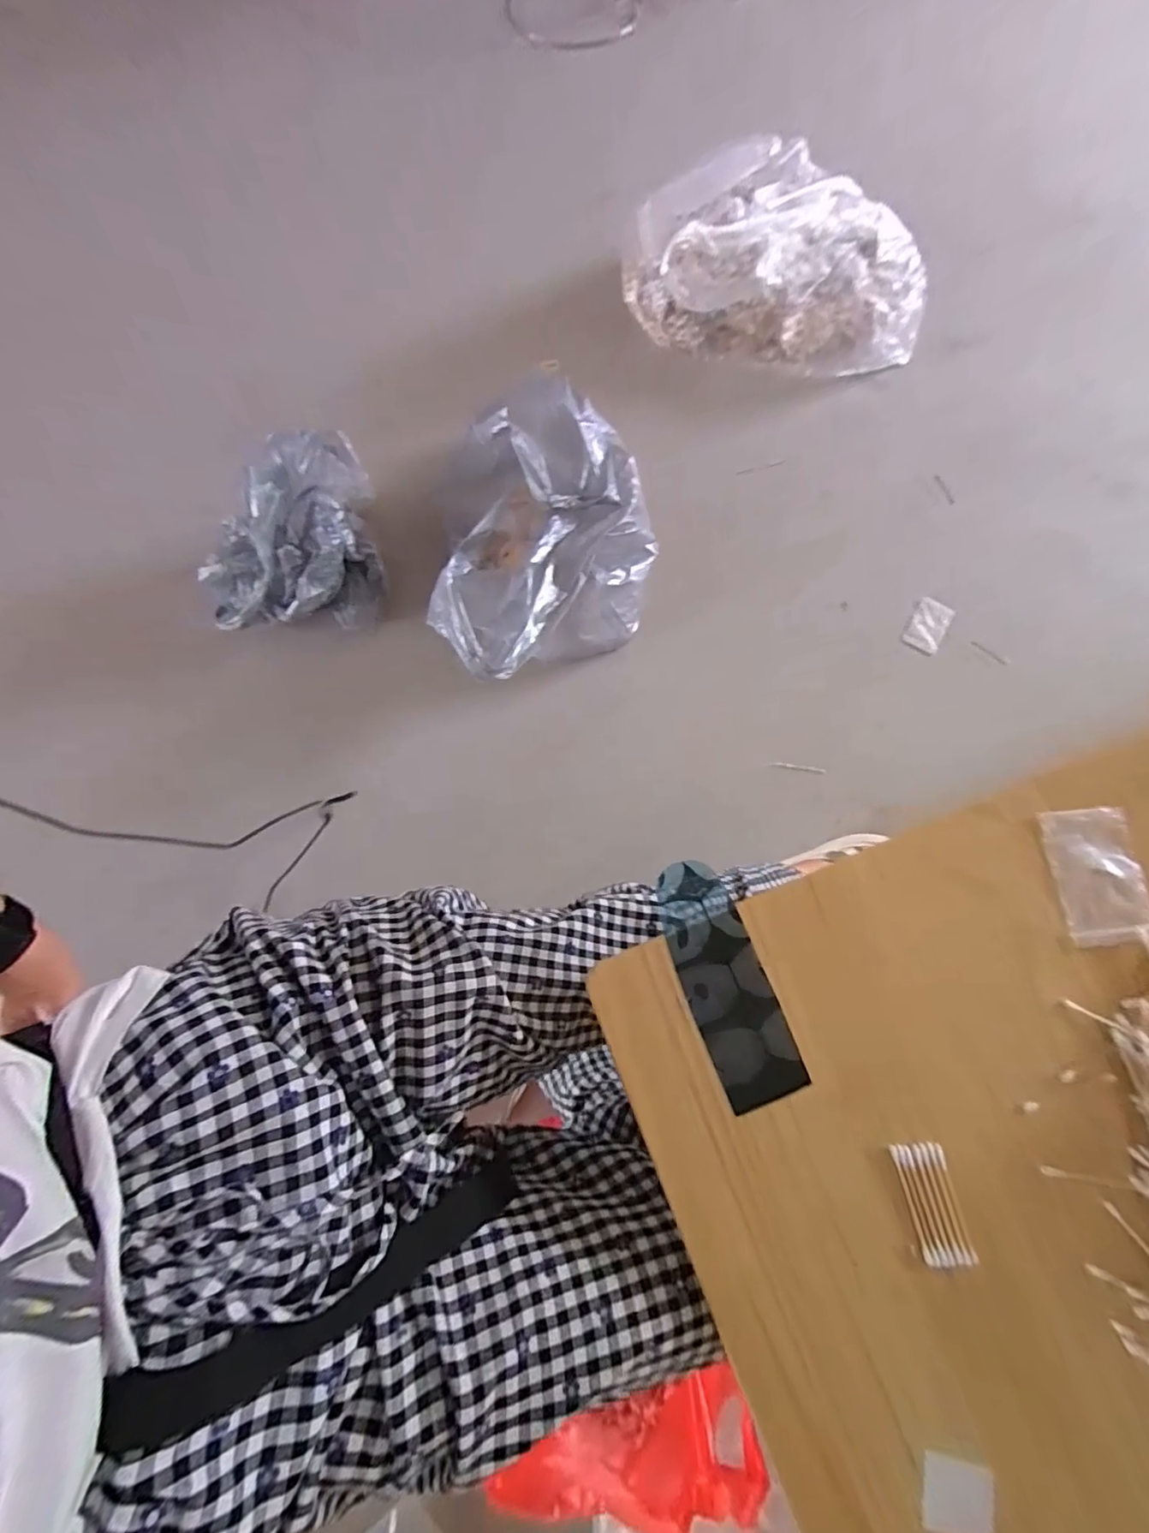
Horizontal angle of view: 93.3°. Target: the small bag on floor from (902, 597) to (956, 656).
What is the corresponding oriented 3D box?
[{"bbox_3d":[0.685,-0.272,1.048,0.070,0.004,0.109,29,80,7],"label":"small bag on floor"}]

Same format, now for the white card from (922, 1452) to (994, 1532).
[{"bbox_3d":[0.241,0.460,0.340,0.047,0.005,0.039,16,73,-4],"label":"white card"}]

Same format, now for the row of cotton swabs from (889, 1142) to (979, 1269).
[{"bbox_3d":[0.246,0.299,0.372,0.032,0.012,0.073,-12,80,-2],"label":"row of cotton swabs"}]

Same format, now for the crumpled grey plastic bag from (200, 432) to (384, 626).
[{"bbox_3d":[-0.521,-0.425,0.975,0.310,0.192,0.296,-6,77,0],"label":"crumpled grey plastic bag"}]

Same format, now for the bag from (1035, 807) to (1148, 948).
[{"bbox_3d":[0.403,0.084,0.417,0.069,0.008,0.100,-4,79,-1],"label":"bag"}]

